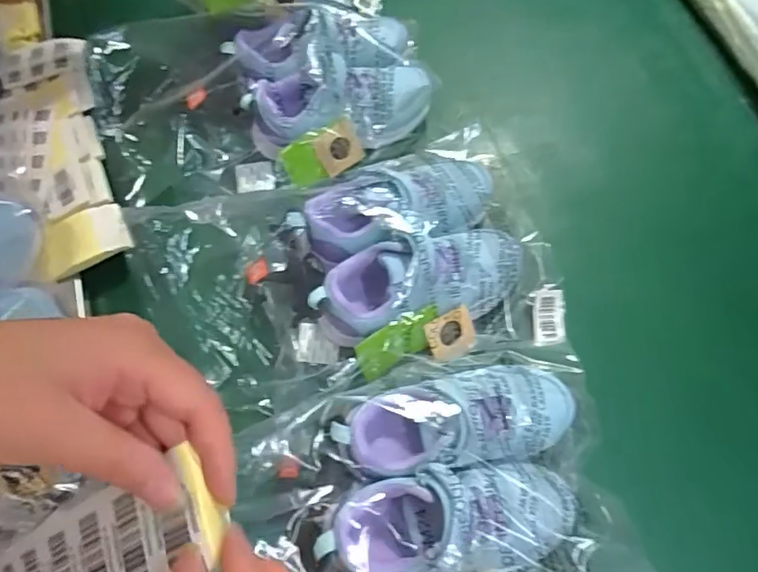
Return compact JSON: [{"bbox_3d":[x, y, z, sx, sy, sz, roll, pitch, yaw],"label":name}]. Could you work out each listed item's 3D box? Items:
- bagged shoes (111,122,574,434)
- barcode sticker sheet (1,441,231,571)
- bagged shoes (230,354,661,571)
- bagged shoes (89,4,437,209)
[{"bbox_3d":[-0.018,-0.023,0.464,0.333,0.091,0.224,-18,69,-8],"label":"bagged shoes"},{"bbox_3d":[-0.129,0.125,0.249,0.146,0.010,0.051,-31,70,21],"label":"barcode sticker sheet"},{"bbox_3d":[0.044,0.141,0.405,0.267,0.098,0.179,-5,68,-3],"label":"bagged shoes"},{"bbox_3d":[-0.112,-0.198,0.556,0.325,0.084,0.203,-16,69,-7],"label":"bagged shoes"}]

